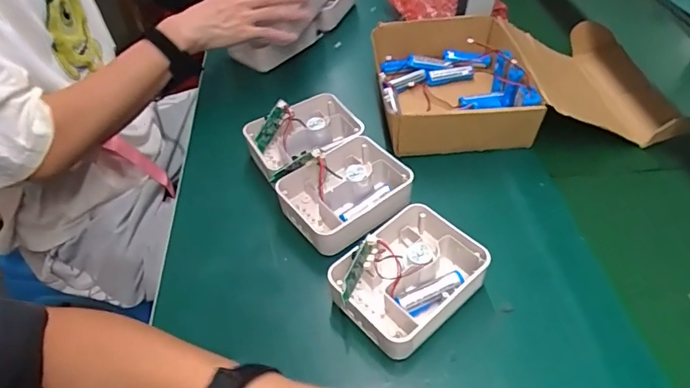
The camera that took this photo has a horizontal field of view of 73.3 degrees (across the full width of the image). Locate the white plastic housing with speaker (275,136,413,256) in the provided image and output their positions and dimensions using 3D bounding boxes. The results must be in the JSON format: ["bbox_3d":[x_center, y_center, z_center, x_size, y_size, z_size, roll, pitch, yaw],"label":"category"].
[{"bbox_3d":[0.004,0.001,0.517,0.130,0.049,0.111,-26,51,-24],"label":"white plastic housing with speaker"}]

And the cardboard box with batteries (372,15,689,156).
[{"bbox_3d":[0.235,-0.150,0.635,0.378,0.091,0.233,-1,46,-2],"label":"cardboard box with batteries"}]

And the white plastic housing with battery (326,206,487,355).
[{"bbox_3d":[0.063,0.076,0.441,0.138,0.049,0.104,-34,55,-30],"label":"white plastic housing with battery"}]

